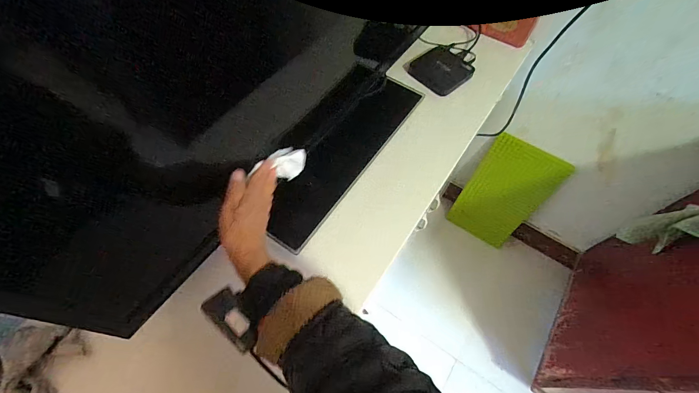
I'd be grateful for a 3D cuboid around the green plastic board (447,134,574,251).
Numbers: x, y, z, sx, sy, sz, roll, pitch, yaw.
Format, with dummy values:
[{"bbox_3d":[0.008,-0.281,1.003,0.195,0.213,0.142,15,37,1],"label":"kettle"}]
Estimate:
[{"bbox_3d":[0.538,-0.002,1.171,0.236,0.401,0.030,29,47,11],"label":"green plastic board"}]

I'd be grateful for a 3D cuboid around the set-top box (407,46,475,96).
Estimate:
[{"bbox_3d":[0.199,-0.273,0.716,0.117,0.013,0.109,-38,69,-20],"label":"set-top box"}]

